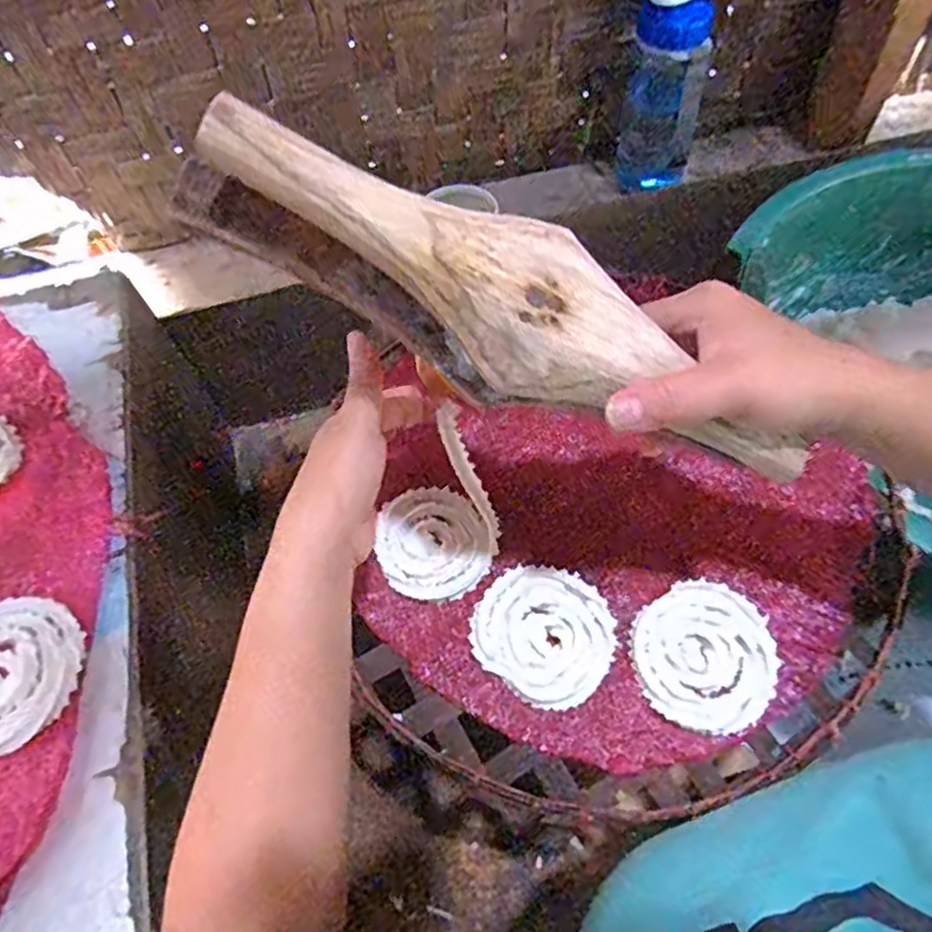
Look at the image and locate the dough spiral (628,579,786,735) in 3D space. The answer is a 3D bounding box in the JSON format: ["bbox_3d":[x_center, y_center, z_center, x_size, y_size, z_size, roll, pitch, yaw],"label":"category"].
[{"bbox_3d":[0.140,0.109,0.394,0.082,0.010,0.081,-2,61,3],"label":"dough spiral"}]

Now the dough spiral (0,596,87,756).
[{"bbox_3d":[-0.253,0.112,0.372,0.078,0.007,0.078,-2,61,3],"label":"dough spiral"}]

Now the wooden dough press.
[{"bbox_3d":[0.021,-0.058,0.286,0.277,0.062,0.057,24,61,-10],"label":"wooden dough press"}]

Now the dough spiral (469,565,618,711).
[{"bbox_3d":[0.047,0.098,0.406,0.082,0.008,0.076,-2,61,3],"label":"dough spiral"}]

